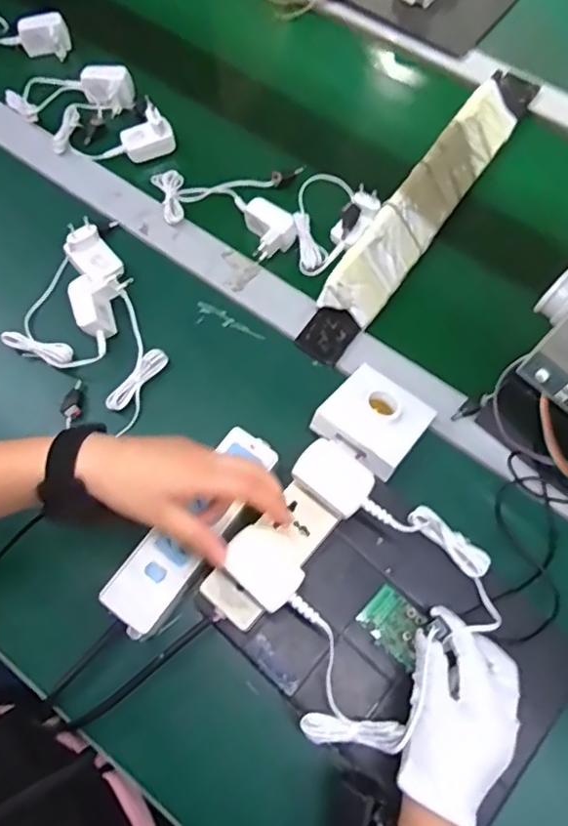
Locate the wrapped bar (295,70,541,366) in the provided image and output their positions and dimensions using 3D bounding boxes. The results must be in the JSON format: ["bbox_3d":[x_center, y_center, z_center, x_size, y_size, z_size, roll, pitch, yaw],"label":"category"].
[{"bbox_3d":[0.169,-0.249,0.652,0.056,0.049,0.475,34,72,13],"label":"wrapped bar"}]

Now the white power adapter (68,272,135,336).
[{"bbox_3d":[-0.183,-0.112,0.585,0.060,0.038,0.053,-20,69,-8],"label":"white power adapter"}]

